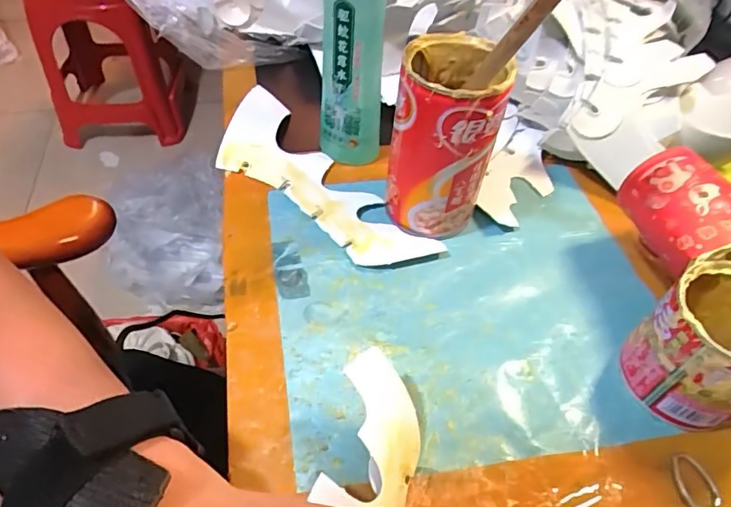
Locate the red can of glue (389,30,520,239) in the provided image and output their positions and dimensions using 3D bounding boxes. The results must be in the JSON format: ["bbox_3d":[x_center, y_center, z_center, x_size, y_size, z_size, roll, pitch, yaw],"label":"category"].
[{"bbox_3d":[0.049,-0.069,0.331,0.061,0.122,0.060,0,51,0],"label":"red can of glue"}]

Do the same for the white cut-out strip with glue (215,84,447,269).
[{"bbox_3d":[-0.046,-0.054,0.389,0.070,0.008,0.218,-35,62,-20],"label":"white cut-out strip with glue"}]

